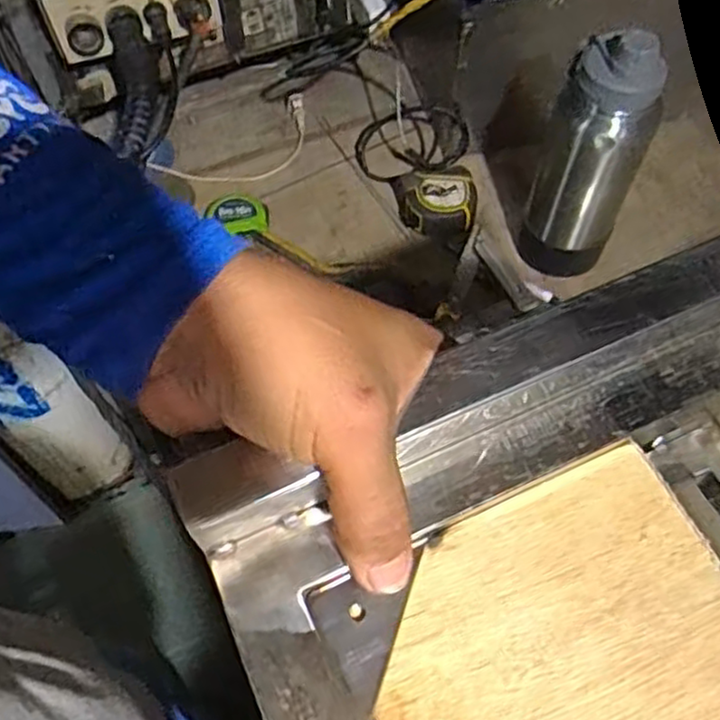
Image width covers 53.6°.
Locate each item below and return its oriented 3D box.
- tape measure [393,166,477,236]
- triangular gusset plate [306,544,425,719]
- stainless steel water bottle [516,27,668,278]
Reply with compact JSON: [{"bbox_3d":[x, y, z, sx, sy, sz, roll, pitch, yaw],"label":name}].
[{"bbox_3d":[0.083,-0.174,0.801,0.087,0.048,0.081,2,57,2],"label":"tape measure"},{"bbox_3d":[-0.002,0.087,0.236,0.031,0.004,0.056,16,59,11],"label":"triangular gusset plate"},{"bbox_3d":[0.210,-0.180,0.655,0.085,0.226,0.092,19,60,12],"label":"stainless steel water bottle"}]

